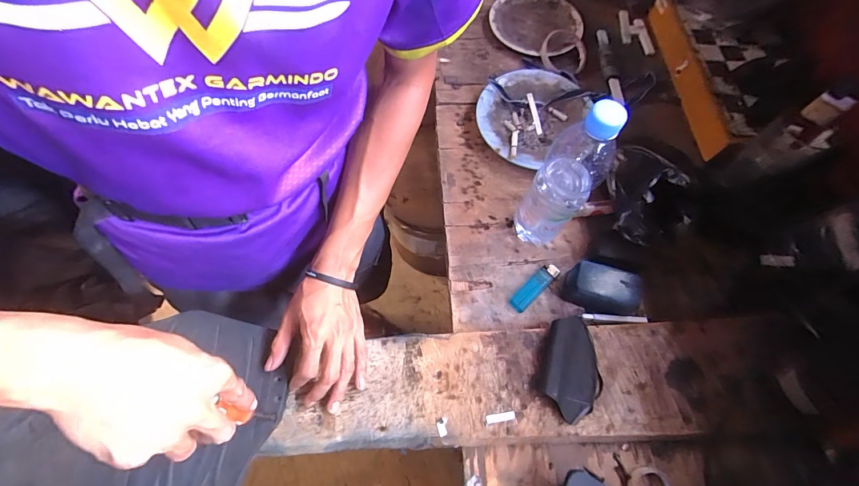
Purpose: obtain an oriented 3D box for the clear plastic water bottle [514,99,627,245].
[{"bbox_3d":[0.152,-0.063,0.442,0.064,0.237,0.052,31,71,11],"label":"clear plastic water bottle"}]

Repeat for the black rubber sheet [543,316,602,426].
[{"bbox_3d":[0.174,0.149,0.453,0.065,0.026,0.117,13,69,4],"label":"black rubber sheet"}]

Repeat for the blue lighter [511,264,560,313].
[{"bbox_3d":[0.142,0.060,0.514,0.081,0.010,0.025,-41,75,-15],"label":"blue lighter"}]

